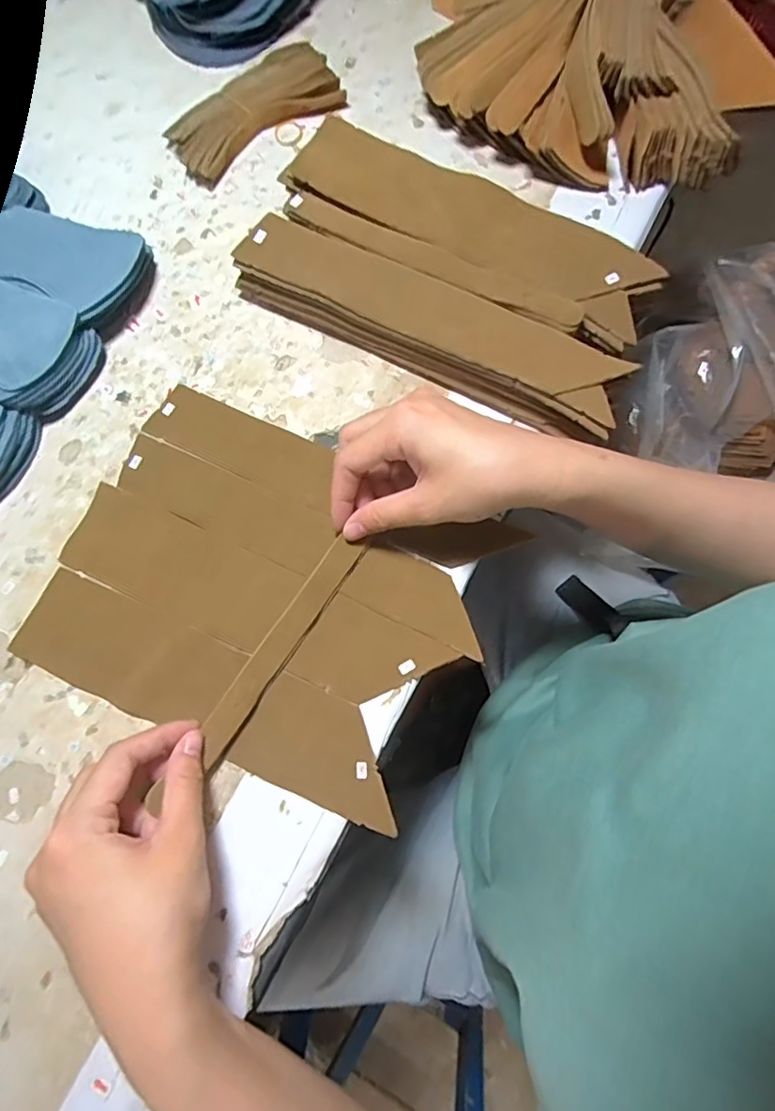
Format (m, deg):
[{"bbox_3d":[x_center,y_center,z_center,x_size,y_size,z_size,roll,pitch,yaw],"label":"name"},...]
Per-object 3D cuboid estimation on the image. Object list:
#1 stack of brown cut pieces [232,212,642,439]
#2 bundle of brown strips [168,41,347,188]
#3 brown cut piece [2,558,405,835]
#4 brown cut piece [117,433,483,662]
[{"bbox_3d":[0.024,-0.141,0.351,0.242,0.038,0.046,27,78,8],"label":"stack of brown cut pieces"},{"bbox_3d":[-0.095,-0.317,0.407,0.128,0.018,0.054,-37,78,-8],"label":"bundle of brown strips"},{"bbox_3d":[-0.099,0.075,0.313,0.229,0.005,0.054,23,77,7],"label":"brown cut piece"},{"bbox_3d":[-0.053,-0.011,0.335,0.233,0.004,0.039,25,77,8],"label":"brown cut piece"}]

